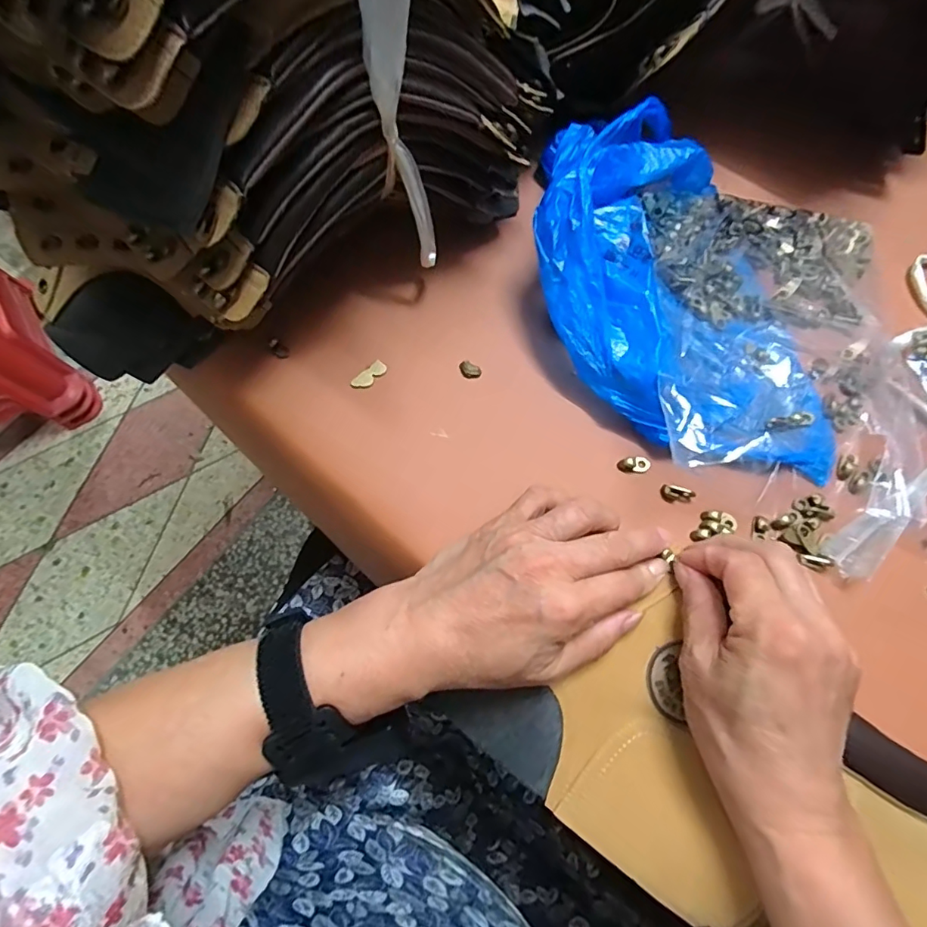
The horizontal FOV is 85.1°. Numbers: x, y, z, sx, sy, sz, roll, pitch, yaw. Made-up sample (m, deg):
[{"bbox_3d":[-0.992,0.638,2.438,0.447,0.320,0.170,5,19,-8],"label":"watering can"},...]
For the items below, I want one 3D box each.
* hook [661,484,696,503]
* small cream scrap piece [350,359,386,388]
[{"bbox_3d":[0.126,0.018,0.297,0.020,0.006,0.010,6,70,0],"label":"hook"},{"bbox_3d":[-0.059,-0.055,0.319,0.024,0.007,0.008,-41,74,-14],"label":"small cream scrap piece"}]

